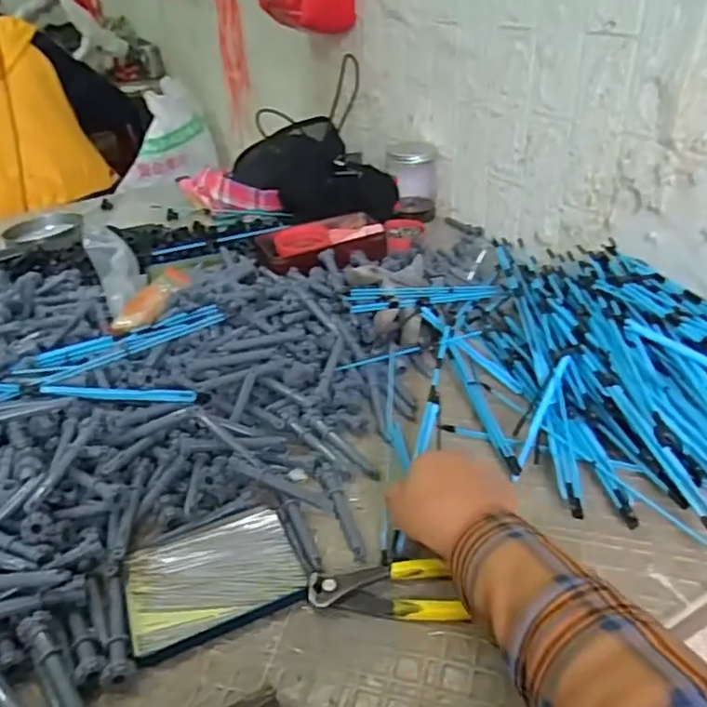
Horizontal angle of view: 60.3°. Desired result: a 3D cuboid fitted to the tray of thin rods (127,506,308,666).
[{"bbox_3d":[-0.106,0.170,0.466,0.126,0.019,0.098,-14,35,-16],"label":"tray of thin rods"}]

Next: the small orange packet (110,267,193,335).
[{"bbox_3d":[-0.241,-0.062,0.728,0.045,0.011,0.117,16,52,27],"label":"small orange packet"}]

